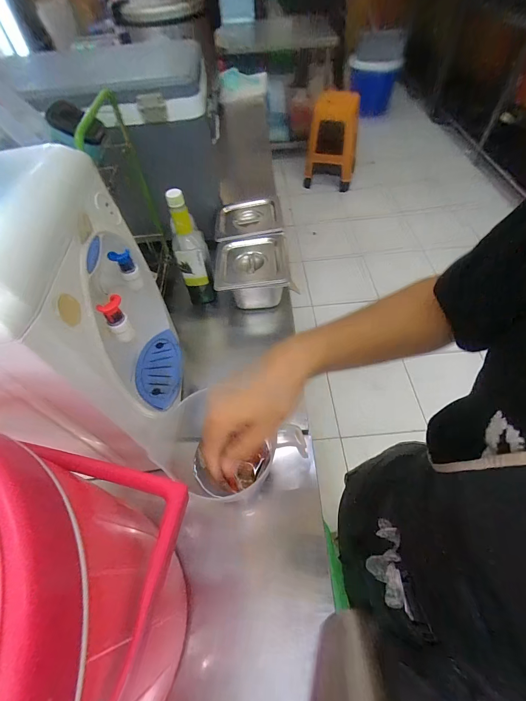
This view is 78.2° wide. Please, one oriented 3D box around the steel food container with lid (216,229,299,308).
[{"bbox_3d":[-0.026,-0.181,0.778,0.170,0.100,0.166,-6,55,0],"label":"steel food container with lid"}]

